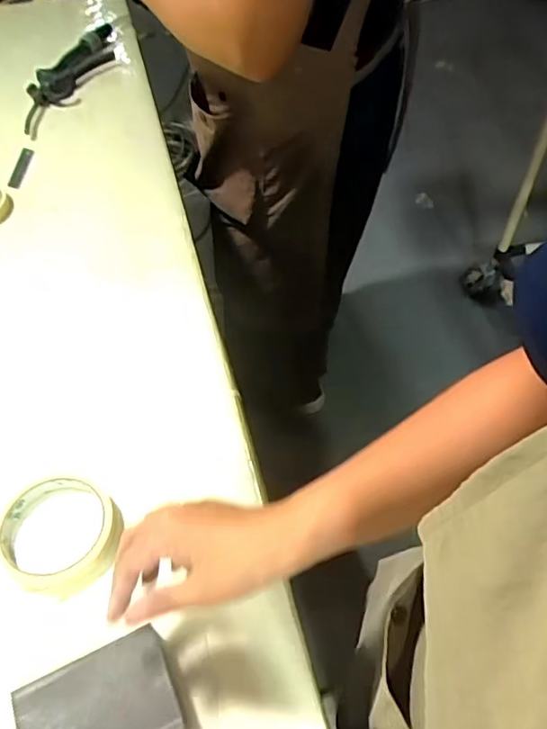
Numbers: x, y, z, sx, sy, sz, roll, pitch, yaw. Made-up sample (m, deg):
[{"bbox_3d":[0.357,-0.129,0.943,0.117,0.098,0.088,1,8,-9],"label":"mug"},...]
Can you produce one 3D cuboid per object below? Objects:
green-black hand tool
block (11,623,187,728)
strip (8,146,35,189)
[{"bbox_3d":[-0.331,-0.463,0.919,0.101,0.038,0.312,17,56,14],"label":"green-black hand tool"},{"bbox_3d":[-0.114,0.229,0.380,0.100,0.028,0.070,-23,56,-14],"label":"block"},{"bbox_3d":[-0.346,-0.273,0.789,0.022,0.005,0.099,0,53,2],"label":"strip"}]

